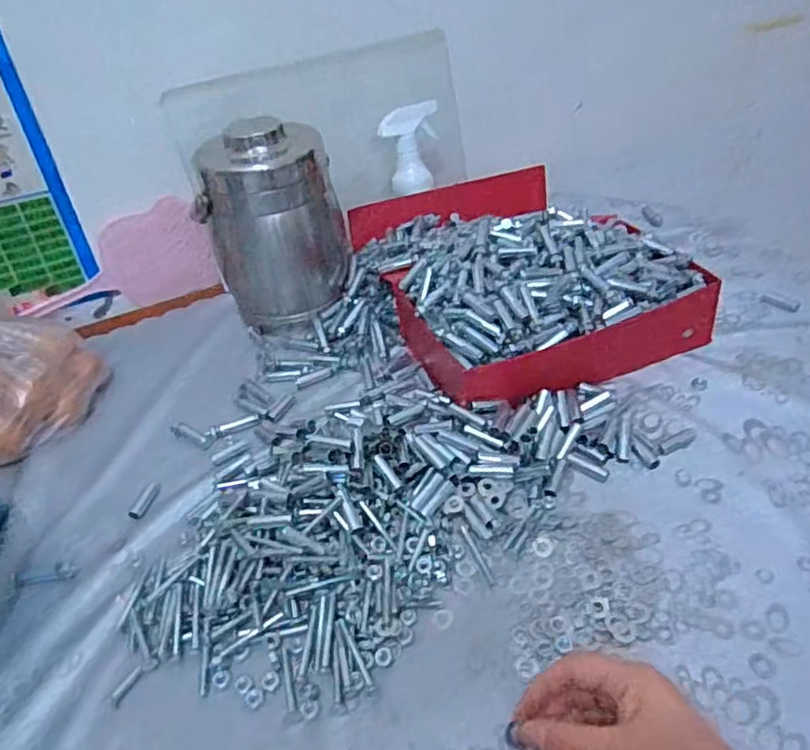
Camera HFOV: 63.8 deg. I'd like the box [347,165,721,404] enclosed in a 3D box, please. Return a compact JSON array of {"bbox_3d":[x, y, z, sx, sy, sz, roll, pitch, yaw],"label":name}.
[{"bbox_3d":[0.158,-0.085,0.713,0.297,0.098,0.216,-21,41,-16],"label":"box"}]

